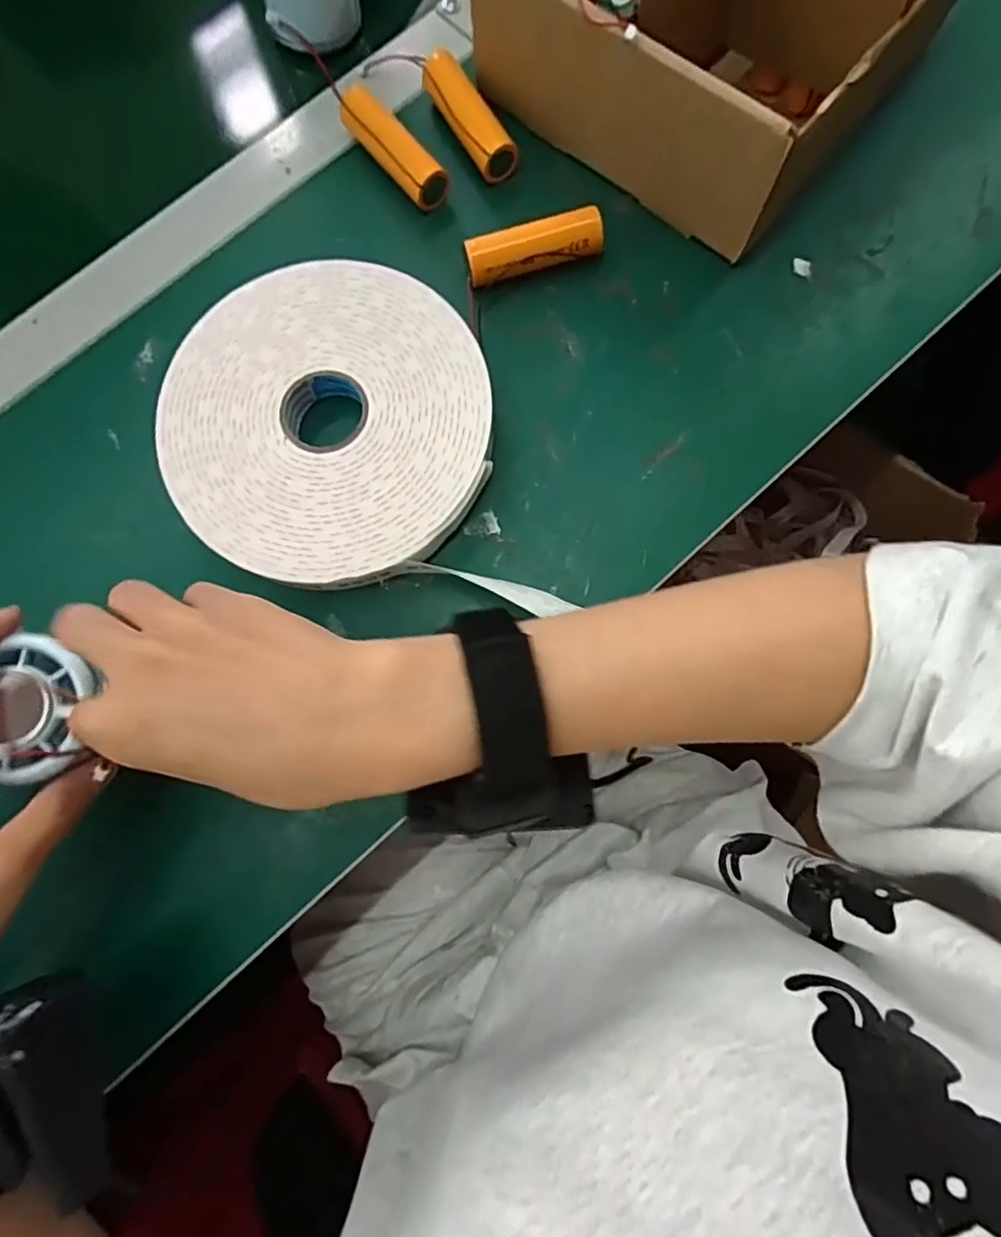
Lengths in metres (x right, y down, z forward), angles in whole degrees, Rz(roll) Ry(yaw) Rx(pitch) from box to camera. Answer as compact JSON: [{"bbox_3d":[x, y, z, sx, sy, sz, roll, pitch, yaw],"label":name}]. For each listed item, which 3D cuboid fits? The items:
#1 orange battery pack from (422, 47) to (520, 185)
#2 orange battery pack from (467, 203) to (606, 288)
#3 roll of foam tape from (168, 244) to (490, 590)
[{"bbox_3d":[-0.018,-0.276,0.339,0.026,0.023,0.075,-26,80,-5],"label":"orange battery pack"},{"bbox_3d":[0.018,-0.192,0.321,0.072,0.023,0.017,-18,79,-4],"label":"orange battery pack"},{"bbox_3d":[-0.085,-0.099,0.306,0.152,0.022,0.166,0,79,0],"label":"roll of foam tape"}]

